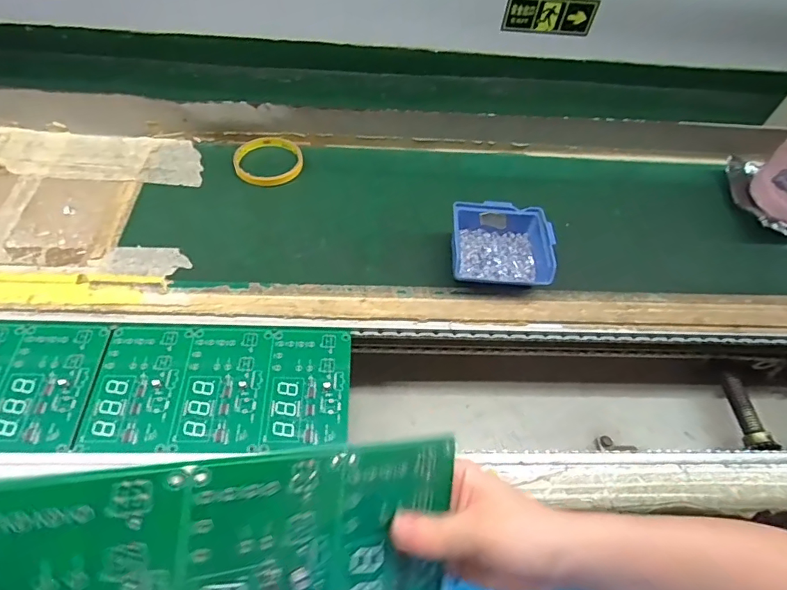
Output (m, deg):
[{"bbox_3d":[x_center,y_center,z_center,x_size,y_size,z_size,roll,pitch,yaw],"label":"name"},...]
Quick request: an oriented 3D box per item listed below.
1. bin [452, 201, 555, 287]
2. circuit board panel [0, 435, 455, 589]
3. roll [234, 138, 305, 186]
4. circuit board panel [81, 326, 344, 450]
[{"bbox_3d":[0.113,-0.050,0.525,0.101,0.061,0.087,7,55,0],"label":"bin"},{"bbox_3d":[-0.064,0.138,0.233,0.224,0.004,0.121,6,88,-33],"label":"circuit board panel"},{"bbox_3d":[-0.158,-0.172,0.610,0.084,0.010,0.086,2,55,-3],"label":"roll"},{"bbox_3d":[-0.156,0.084,0.449,0.227,0.005,0.116,1,56,-4],"label":"circuit board panel"}]

